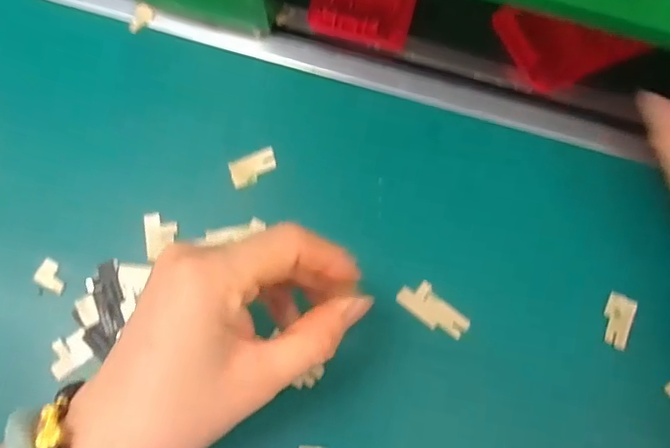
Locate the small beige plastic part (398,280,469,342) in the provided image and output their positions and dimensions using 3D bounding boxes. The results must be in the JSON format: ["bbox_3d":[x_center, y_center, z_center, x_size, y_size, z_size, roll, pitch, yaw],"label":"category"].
[{"bbox_3d":[0.055,0.048,0.329,0.040,0.004,0.019,41,76,10],"label":"small beige plastic part"}]

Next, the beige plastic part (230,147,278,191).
[{"bbox_3d":[-0.048,-0.033,0.347,0.029,0.004,0.017,-24,76,-9],"label":"beige plastic part"}]

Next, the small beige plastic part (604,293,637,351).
[{"bbox_3d":[0.159,0.054,0.331,0.015,0.004,0.030,13,77,14],"label":"small beige plastic part"}]

